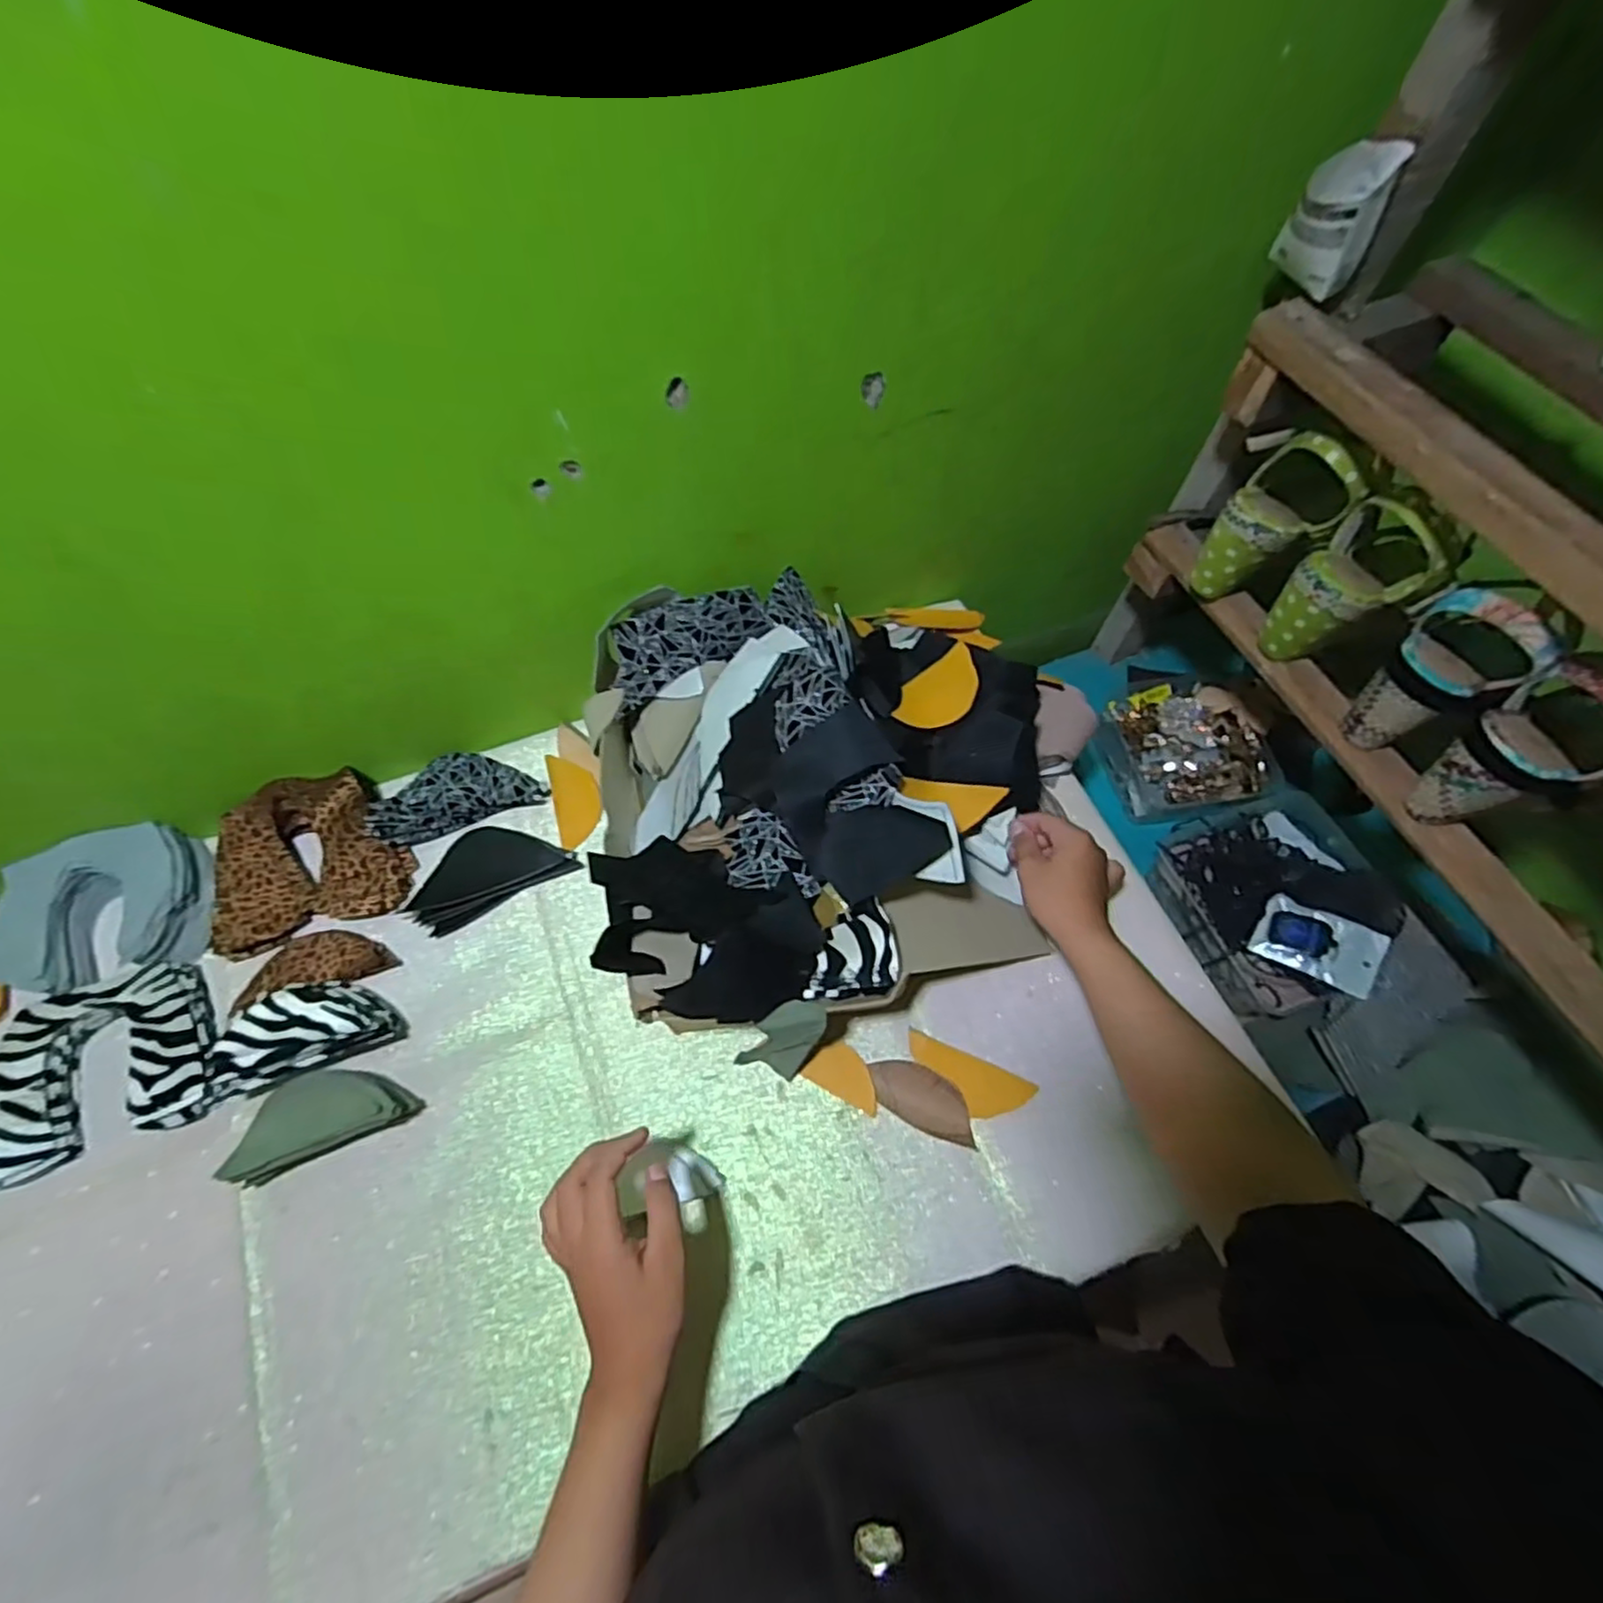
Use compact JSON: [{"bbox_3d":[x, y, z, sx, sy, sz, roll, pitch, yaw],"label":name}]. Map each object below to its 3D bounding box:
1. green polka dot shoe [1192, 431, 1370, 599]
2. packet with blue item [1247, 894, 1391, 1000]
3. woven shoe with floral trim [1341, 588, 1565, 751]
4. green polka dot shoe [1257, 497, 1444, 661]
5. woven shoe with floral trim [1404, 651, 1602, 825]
[{"bbox_3d":[0.394,-0.231,0.586,0.076,0.136,0.064,39,68,18],"label":"green polka dot shoe"},{"bbox_3d":[0.498,0.138,0.674,0.095,0.009,0.066,25,82,34],"label":"packet with blue item"},{"bbox_3d":[0.467,-0.092,0.517,0.073,0.137,0.077,-34,70,-17],"label":"woven shoe with floral trim"},{"bbox_3d":[0.438,-0.170,0.560,0.082,0.129,0.079,-38,69,-19],"label":"green polka dot shoe"},{"bbox_3d":[0.501,-0.033,0.477,0.071,0.158,0.084,-24,65,-13],"label":"woven shoe with floral trim"}]

